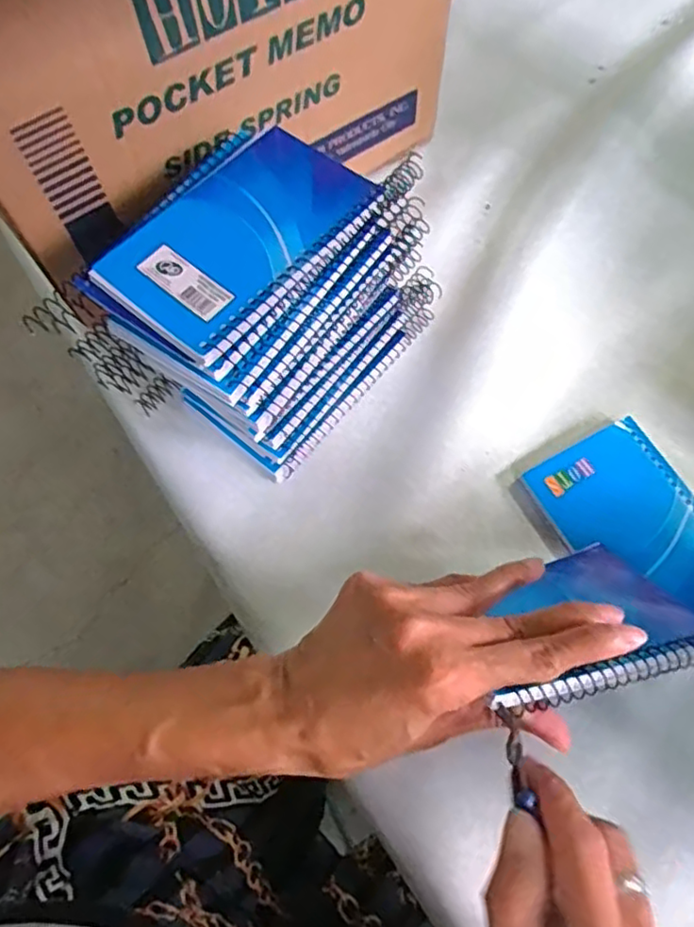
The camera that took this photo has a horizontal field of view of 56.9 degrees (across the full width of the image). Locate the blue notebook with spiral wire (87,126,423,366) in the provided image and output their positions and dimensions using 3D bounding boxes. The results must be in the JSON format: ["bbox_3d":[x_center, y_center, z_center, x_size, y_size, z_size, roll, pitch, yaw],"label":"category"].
[{"bbox_3d":[-0.044,-0.123,0.328,0.082,0.018,0.159,36,72,15],"label":"blue notebook with spiral wire"}]

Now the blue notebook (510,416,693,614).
[{"bbox_3d":[0.166,0.043,0.367,0.085,0.015,0.127,-27,69,-10],"label":"blue notebook"}]

